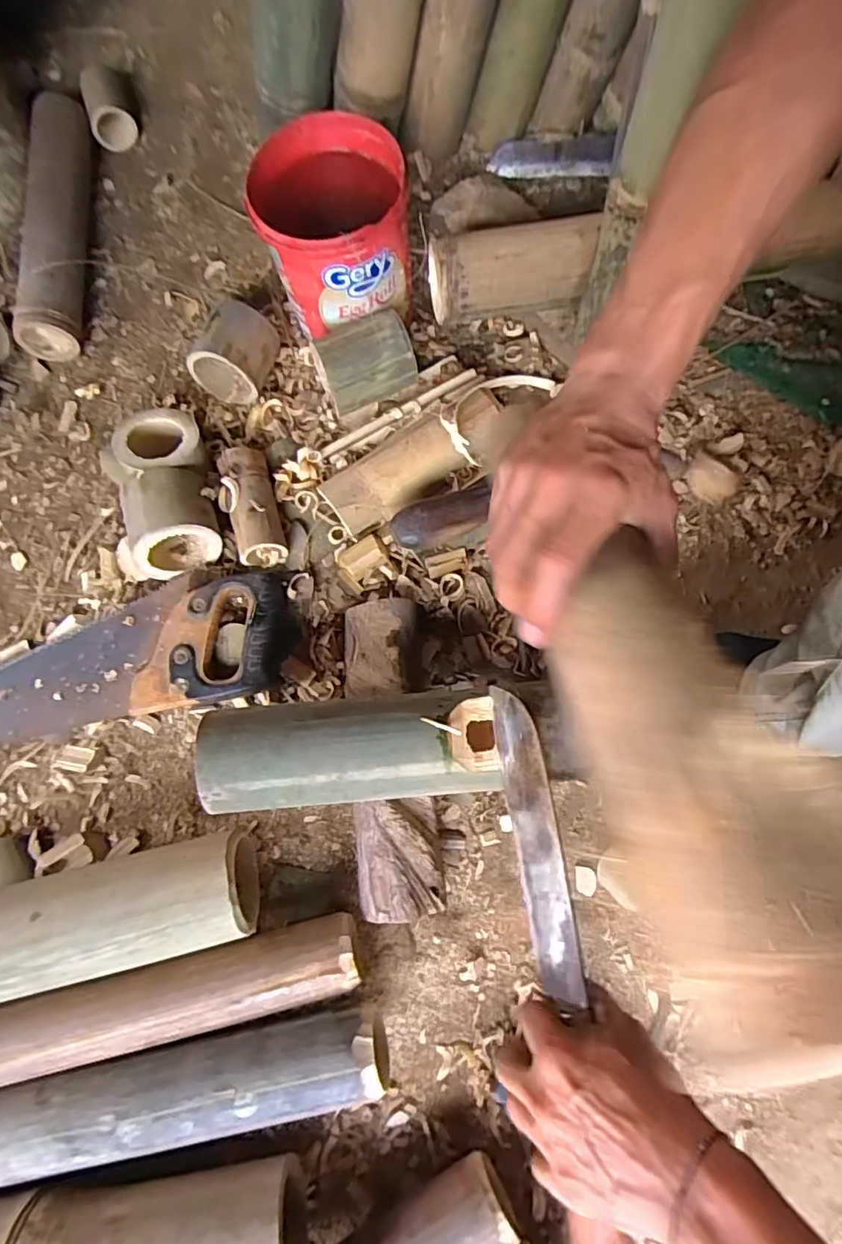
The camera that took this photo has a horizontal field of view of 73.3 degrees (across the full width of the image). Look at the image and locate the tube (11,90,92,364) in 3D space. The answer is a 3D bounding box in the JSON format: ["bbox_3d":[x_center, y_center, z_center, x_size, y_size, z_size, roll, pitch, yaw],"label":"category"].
[{"bbox_3d":[-0.415,-0.454,0.648,0.075,0.065,0.302,-5,77,0],"label":"tube"}]

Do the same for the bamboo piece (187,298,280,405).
[{"bbox_3d":[-0.190,-0.280,0.590,0.069,0.084,0.078,22,78,6],"label":"bamboo piece"}]

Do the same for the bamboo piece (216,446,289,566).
[{"bbox_3d":[-0.162,-0.113,0.544,0.046,0.036,0.117,-16,77,-3],"label":"bamboo piece"}]

